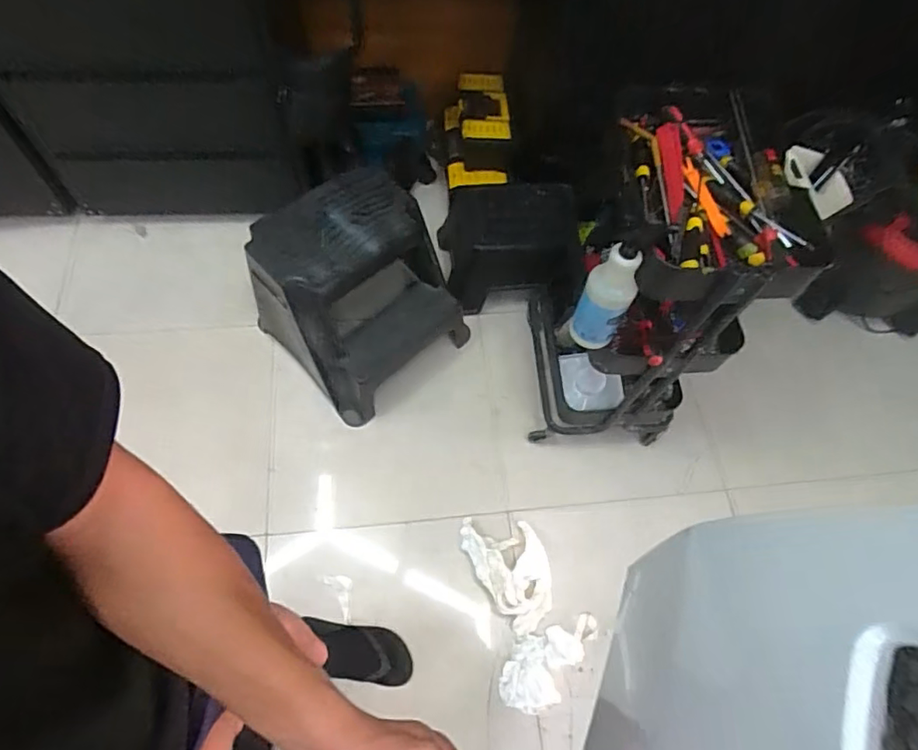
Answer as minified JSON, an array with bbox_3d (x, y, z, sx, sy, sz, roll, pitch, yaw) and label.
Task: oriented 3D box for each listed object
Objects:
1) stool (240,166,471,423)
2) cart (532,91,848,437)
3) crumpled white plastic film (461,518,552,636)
[{"bbox_3d":[-0.250,-0.218,1.483,0.458,0.430,0.426,-41,73,-20],"label":"stool"},{"bbox_3d":[0.439,-0.196,1.319,0.432,0.807,0.521,9,62,1],"label":"cart"},{"bbox_3d":[0.133,0.463,1.375,0.173,0.051,0.287,-29,66,-15],"label":"crumpled white plastic film"}]

